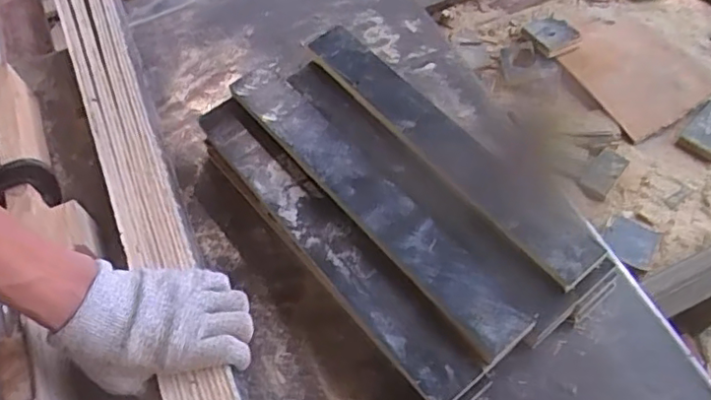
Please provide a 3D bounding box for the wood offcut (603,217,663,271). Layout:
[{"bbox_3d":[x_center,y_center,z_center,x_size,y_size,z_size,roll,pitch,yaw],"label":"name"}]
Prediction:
[{"bbox_3d":[0.291,0.044,0.633,0.052,0.016,0.062,28,60,18],"label":"wood offcut"}]

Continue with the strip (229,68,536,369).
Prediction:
[{"bbox_3d":[0.008,-0.006,0.550,0.053,0.017,0.375,-37,63,-14],"label":"strip"}]

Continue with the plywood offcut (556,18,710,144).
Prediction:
[{"bbox_3d":[0.354,-0.163,0.756,0.143,0.011,0.169,-29,65,-12],"label":"plywood offcut"}]

